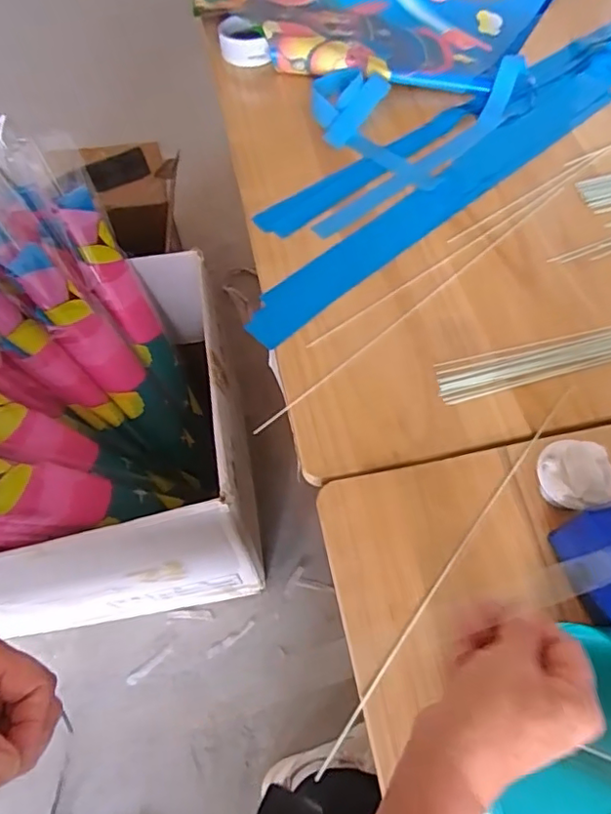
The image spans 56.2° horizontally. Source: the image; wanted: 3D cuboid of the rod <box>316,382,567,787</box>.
[{"bbox_3d":[0.114,0.107,0.422,0.007,0.008,0.341,33,68,19],"label":"rod"}]

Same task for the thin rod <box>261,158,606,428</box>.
[{"bbox_3d":[0.139,-0.122,0.555,0.479,0.004,0.011,-39,66,-17],"label":"thin rod"}]

